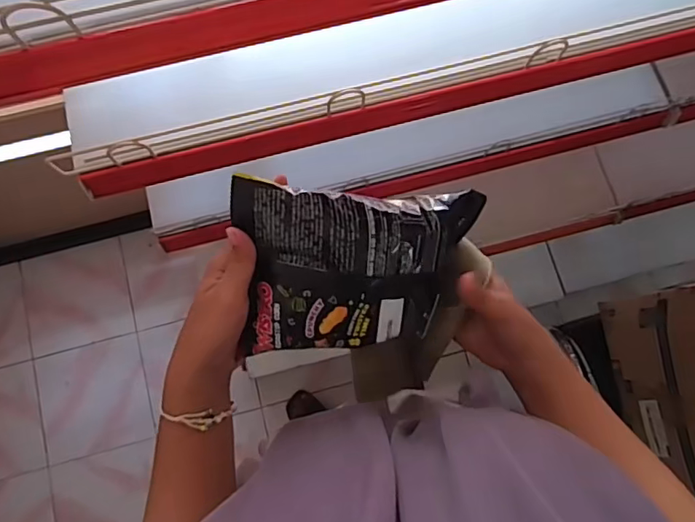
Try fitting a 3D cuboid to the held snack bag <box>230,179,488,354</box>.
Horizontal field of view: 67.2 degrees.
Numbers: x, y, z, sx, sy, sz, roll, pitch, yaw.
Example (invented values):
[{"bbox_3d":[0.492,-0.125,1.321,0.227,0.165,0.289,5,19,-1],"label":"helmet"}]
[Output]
[{"bbox_3d":[0.010,0.008,0.410,0.192,0.037,0.128,1,104,-19],"label":"held snack bag"}]

